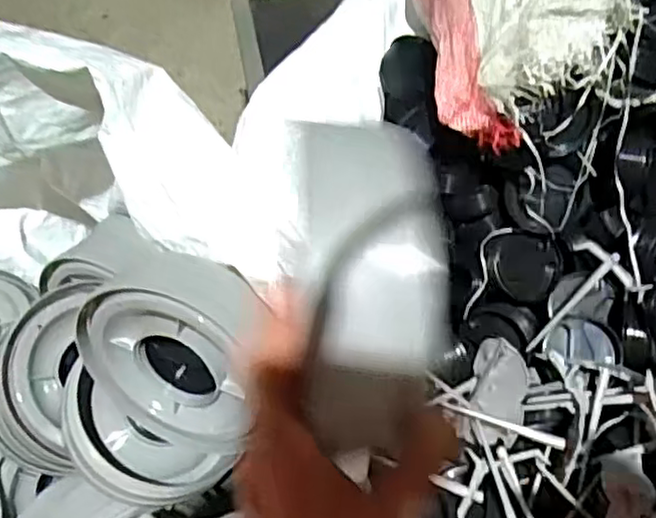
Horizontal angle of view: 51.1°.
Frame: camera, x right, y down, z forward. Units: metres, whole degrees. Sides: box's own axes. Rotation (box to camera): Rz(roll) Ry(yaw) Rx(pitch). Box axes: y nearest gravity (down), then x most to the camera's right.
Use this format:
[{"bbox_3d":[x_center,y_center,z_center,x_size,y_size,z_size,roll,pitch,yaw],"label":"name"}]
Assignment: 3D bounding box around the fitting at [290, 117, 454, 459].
[{"bbox_3d":[0.017,0.010,0.261,0.054,0.026,0.124,-2,87,1],"label":"fitting"}]

